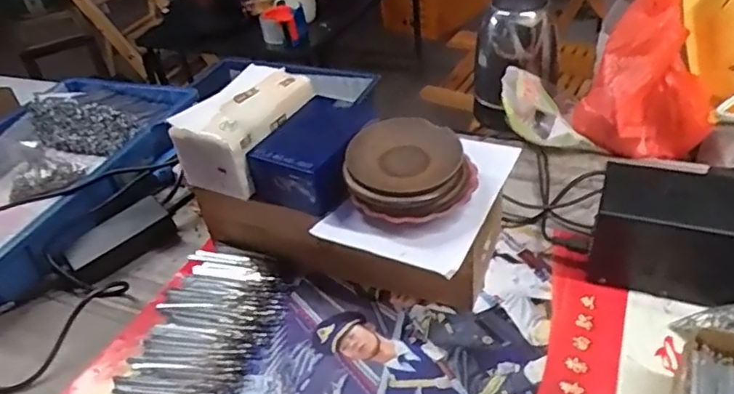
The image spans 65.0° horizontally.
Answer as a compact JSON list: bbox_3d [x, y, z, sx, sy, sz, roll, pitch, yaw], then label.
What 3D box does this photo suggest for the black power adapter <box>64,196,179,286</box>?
[{"bbox_3d":[-0.308,0.056,0.726,0.128,0.042,0.038,-34,45,-30],"label":"black power adapter"}]

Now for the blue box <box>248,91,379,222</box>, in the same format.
[{"bbox_3d":[-0.054,-0.049,0.655,0.103,0.072,0.154,13,42,24],"label":"blue box"}]

